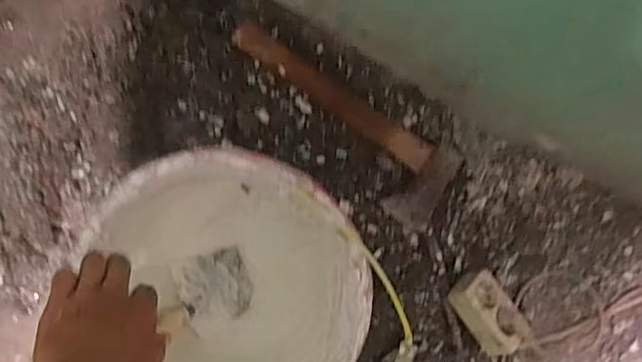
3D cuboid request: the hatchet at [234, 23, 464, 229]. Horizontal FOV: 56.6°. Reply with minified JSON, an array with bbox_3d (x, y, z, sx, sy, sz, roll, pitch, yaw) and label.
[{"bbox_3d":[0.022,-0.068,0.776,0.335,0.032,0.112,31,86,-7],"label":"hatchet"}]

